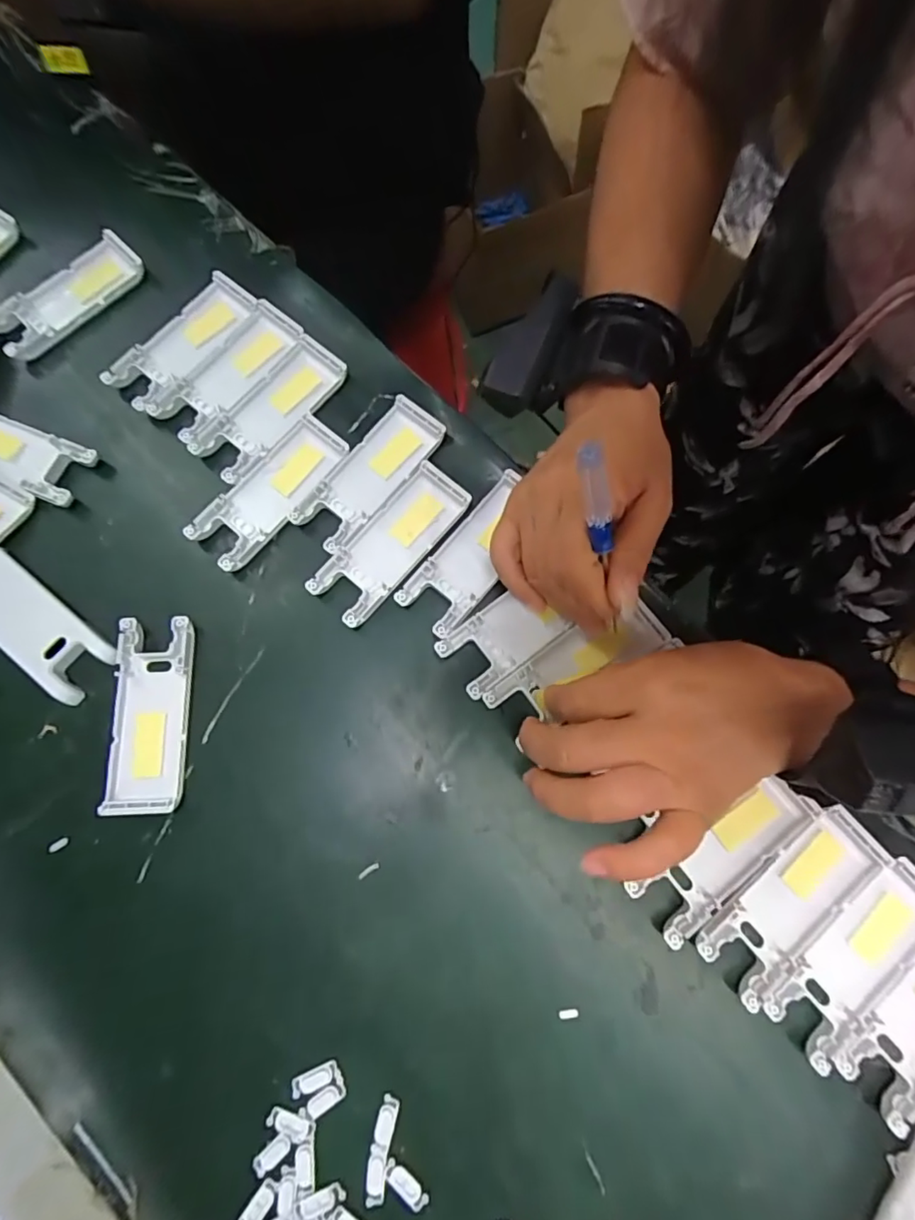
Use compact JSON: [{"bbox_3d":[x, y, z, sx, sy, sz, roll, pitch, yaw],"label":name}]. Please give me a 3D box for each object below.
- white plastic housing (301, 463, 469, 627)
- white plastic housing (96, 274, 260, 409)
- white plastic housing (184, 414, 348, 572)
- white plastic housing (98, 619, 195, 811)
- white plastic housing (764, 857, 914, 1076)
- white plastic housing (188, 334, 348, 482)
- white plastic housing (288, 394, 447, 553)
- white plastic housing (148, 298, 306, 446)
[{"bbox_3d":[-0.040,-0.041,0.324,0.040,0.009,0.103,42,79,9],"label":"white plastic housing"},{"bbox_3d":[-0.181,-0.177,0.358,0.044,0.011,0.103,38,79,8],"label":"white plastic housing"},{"bbox_3d":[-0.115,-0.073,0.332,0.040,0.009,0.103,38,78,8],"label":"white plastic housing"},{"bbox_3d":[-0.172,0.058,0.303,0.040,0.012,0.104,-1,76,-1],"label":"white plastic housing"},{"bbox_3d":[0.202,0.175,0.274,0.105,0.012,0.037,-39,80,-10],"label":"white plastic housing"},{"bbox_3d":[-0.119,-0.128,0.344,0.042,0.010,0.103,41,79,9],"label":"white plastic housing"},{"bbox_3d":[-0.054,-0.084,0.334,0.039,0.009,0.103,40,79,8],"label":"white plastic housing"},{"bbox_3d":[-0.148,-0.155,0.353,0.041,0.010,0.103,38,79,8],"label":"white plastic housing"}]

